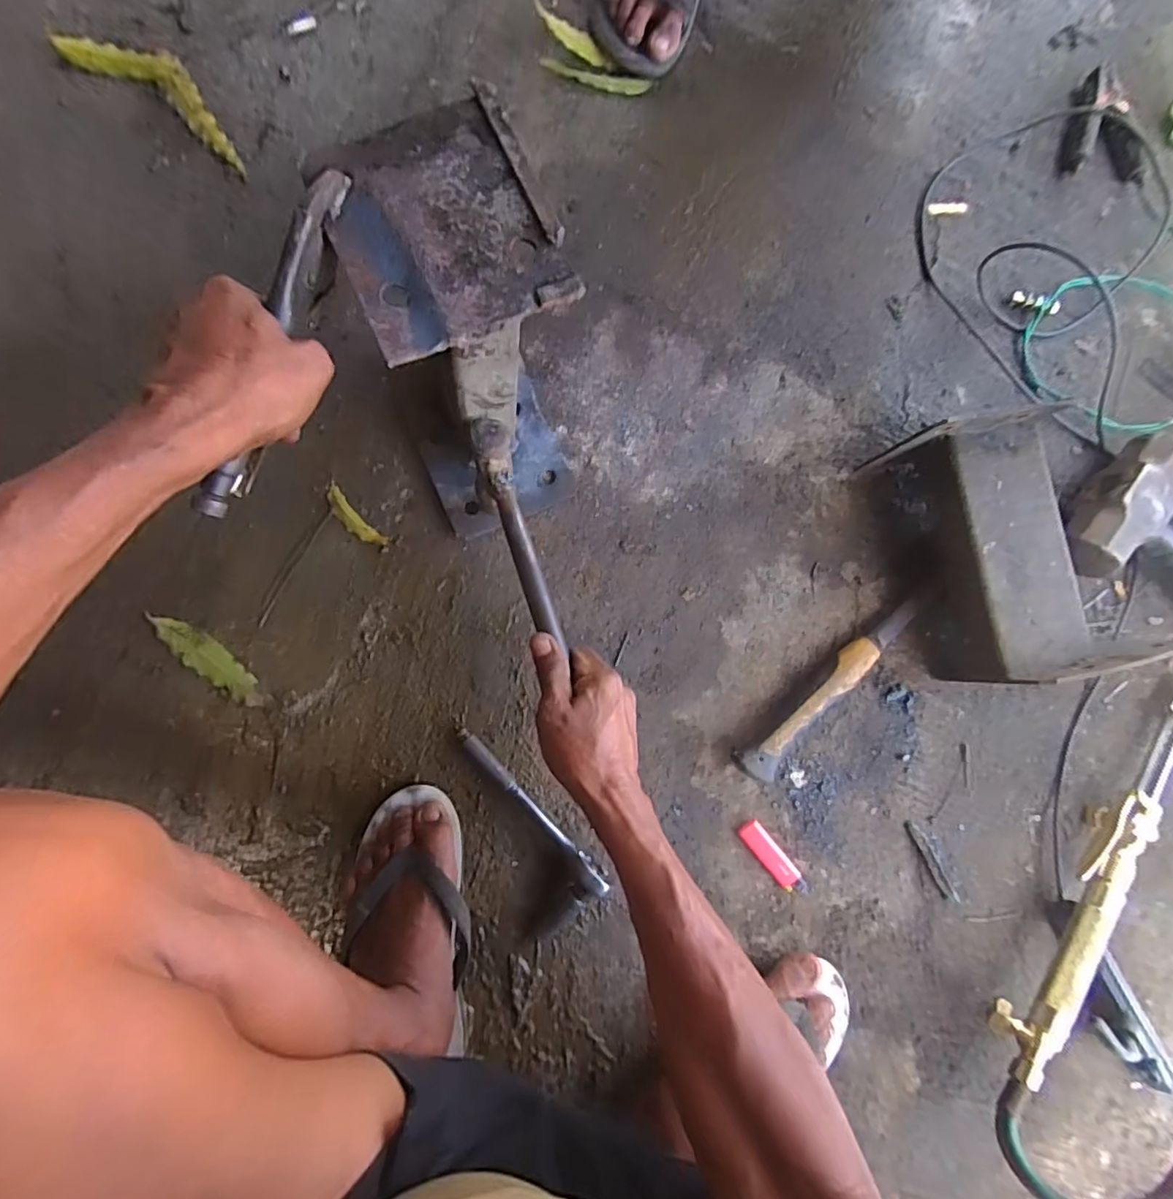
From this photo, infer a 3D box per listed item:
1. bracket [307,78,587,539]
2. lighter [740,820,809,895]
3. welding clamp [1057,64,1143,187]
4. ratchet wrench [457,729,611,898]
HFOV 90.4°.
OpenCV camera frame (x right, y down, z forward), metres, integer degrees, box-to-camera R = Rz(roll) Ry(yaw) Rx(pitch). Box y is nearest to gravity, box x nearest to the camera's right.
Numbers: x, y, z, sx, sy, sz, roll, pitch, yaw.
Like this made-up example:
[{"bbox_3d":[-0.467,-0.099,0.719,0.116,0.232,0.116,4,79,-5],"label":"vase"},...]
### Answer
[{"bbox_3d":[-0.088,-0.186,0.469,0.129,0.243,0.204,-20,88,-7],"label":"bracket"},{"bbox_3d":[0.181,0.250,0.559,0.023,0.014,0.082,-39,90,-8],"label":"lighter"},{"bbox_3d":[0.598,-0.559,0.683,0.088,0.031,0.140,-6,86,-7],"label":"welding clamp"},{"bbox_3d":[-0.051,0.192,0.528,0.024,0.041,0.187,-44,91,-8],"label":"ratchet wrench"}]

